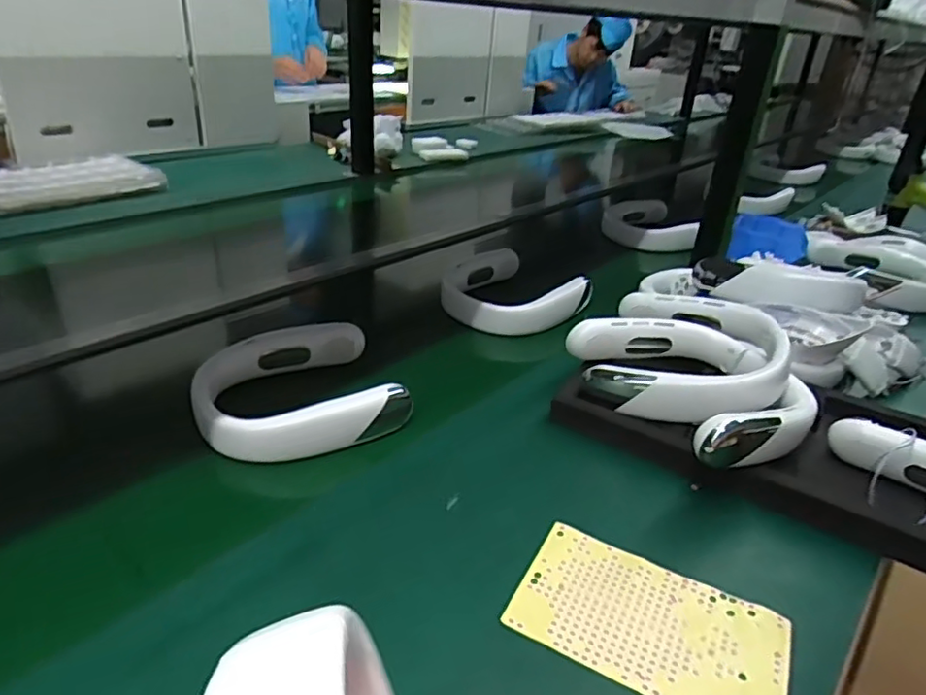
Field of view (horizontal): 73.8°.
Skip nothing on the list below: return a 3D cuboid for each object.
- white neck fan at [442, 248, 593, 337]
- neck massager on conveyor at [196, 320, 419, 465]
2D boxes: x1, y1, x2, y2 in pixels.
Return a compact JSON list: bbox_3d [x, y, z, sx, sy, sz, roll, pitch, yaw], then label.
[{"bbox_3d":[0.064,-0.083,0.898,0.182,0.041,0.178,28,37,35],"label":"white neck fan"},{"bbox_3d":[-0.171,0.046,0.640,0.195,0.045,0.174,-12,34,-27],"label":"neck massager on conveyor"}]

